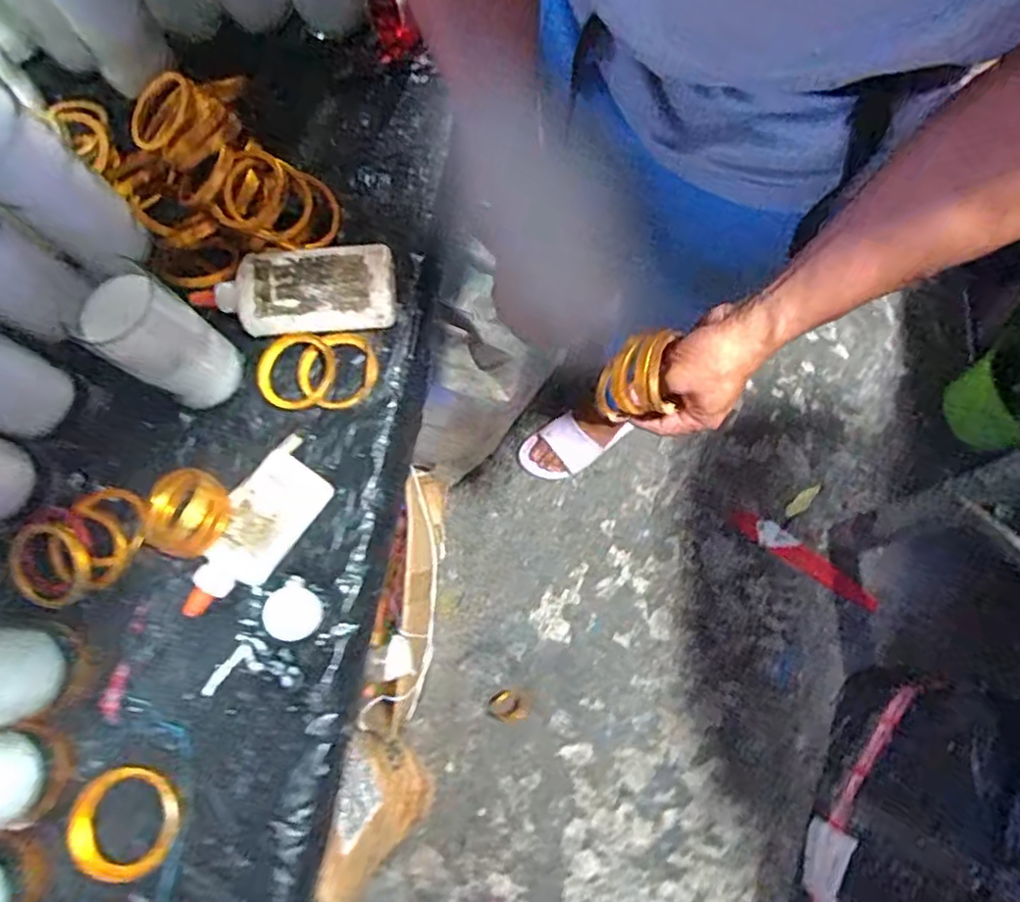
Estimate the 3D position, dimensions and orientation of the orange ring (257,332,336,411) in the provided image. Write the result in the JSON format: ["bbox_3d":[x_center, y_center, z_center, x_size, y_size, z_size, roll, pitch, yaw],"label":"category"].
[{"bbox_3d":[-0.185,-0.069,0.549,0.069,0.011,0.065,0,75,1],"label":"orange ring"}]

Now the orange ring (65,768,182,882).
[{"bbox_3d":[-0.278,0.267,0.457,0.074,0.010,0.070,0,75,1],"label":"orange ring"}]

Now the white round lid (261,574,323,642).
[{"bbox_3d":[-0.171,0.127,0.501,0.043,0.009,0.043,0,75,1],"label":"white round lid"}]

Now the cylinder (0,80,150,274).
[{"bbox_3d":[-0.354,-0.201,0.492,0.059,0.202,0.069,43,80,11],"label":"cylinder"}]

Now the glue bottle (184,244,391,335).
[{"bbox_3d":[-0.186,-0.138,0.561,0.165,0.031,0.077,-3,75,1],"label":"glue bottle"}]

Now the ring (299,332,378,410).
[{"bbox_3d":[-0.149,-0.069,0.551,0.066,0.013,0.065,0,75,1],"label":"ring"}]

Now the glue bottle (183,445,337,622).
[{"bbox_3d":[-0.208,0.068,0.509,0.062,0.029,0.138,32,78,9],"label":"glue bottle"}]

